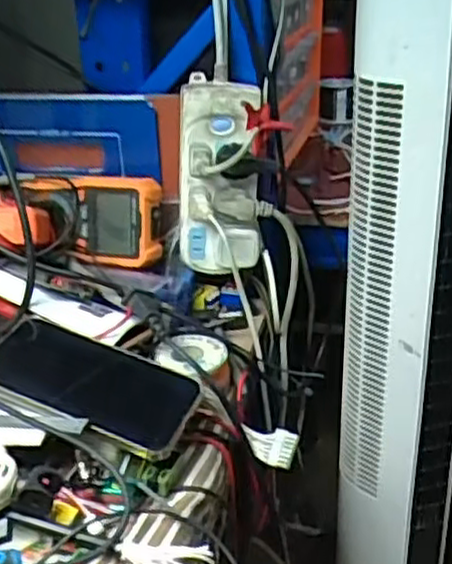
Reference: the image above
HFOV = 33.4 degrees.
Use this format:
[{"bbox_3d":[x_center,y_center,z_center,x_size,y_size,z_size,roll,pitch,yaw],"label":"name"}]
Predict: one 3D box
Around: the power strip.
[{"bbox_3d":[-0.009,-0.096,0.704,0.079,0.187,0.054,3,26,9],"label":"power strip"}]

